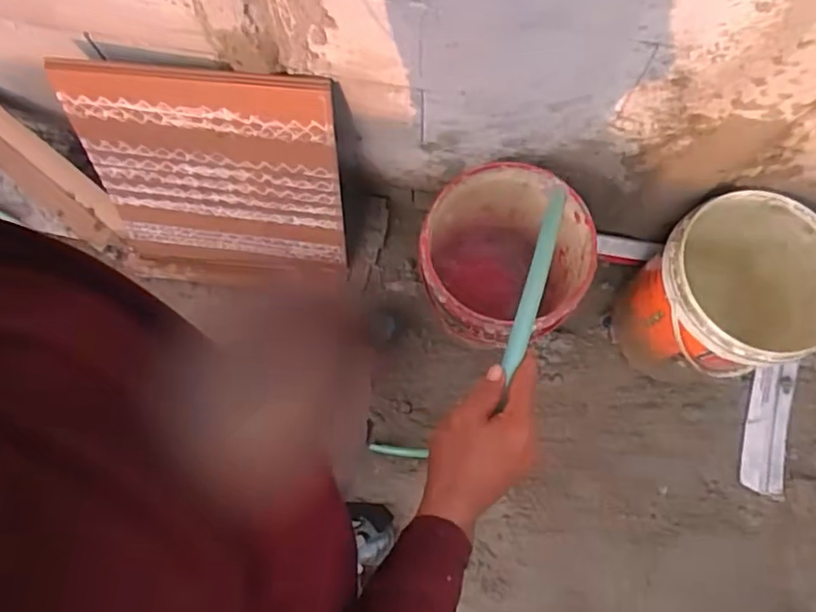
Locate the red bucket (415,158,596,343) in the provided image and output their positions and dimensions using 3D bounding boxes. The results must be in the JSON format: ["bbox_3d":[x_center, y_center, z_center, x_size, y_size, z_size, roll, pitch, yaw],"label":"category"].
[{"bbox_3d":[0.194,-0.067,1.335,0.318,0.360,0.312,0,73,1],"label":"red bucket"}]

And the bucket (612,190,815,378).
[{"bbox_3d":[0.638,-0.005,1.325,0.323,0.392,0.303,0,76,1],"label":"bucket"}]

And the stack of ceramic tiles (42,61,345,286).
[{"bbox_3d":[-0.393,-0.235,1.311,0.508,0.572,0.050,4,57,0],"label":"stack of ceramic tiles"}]

